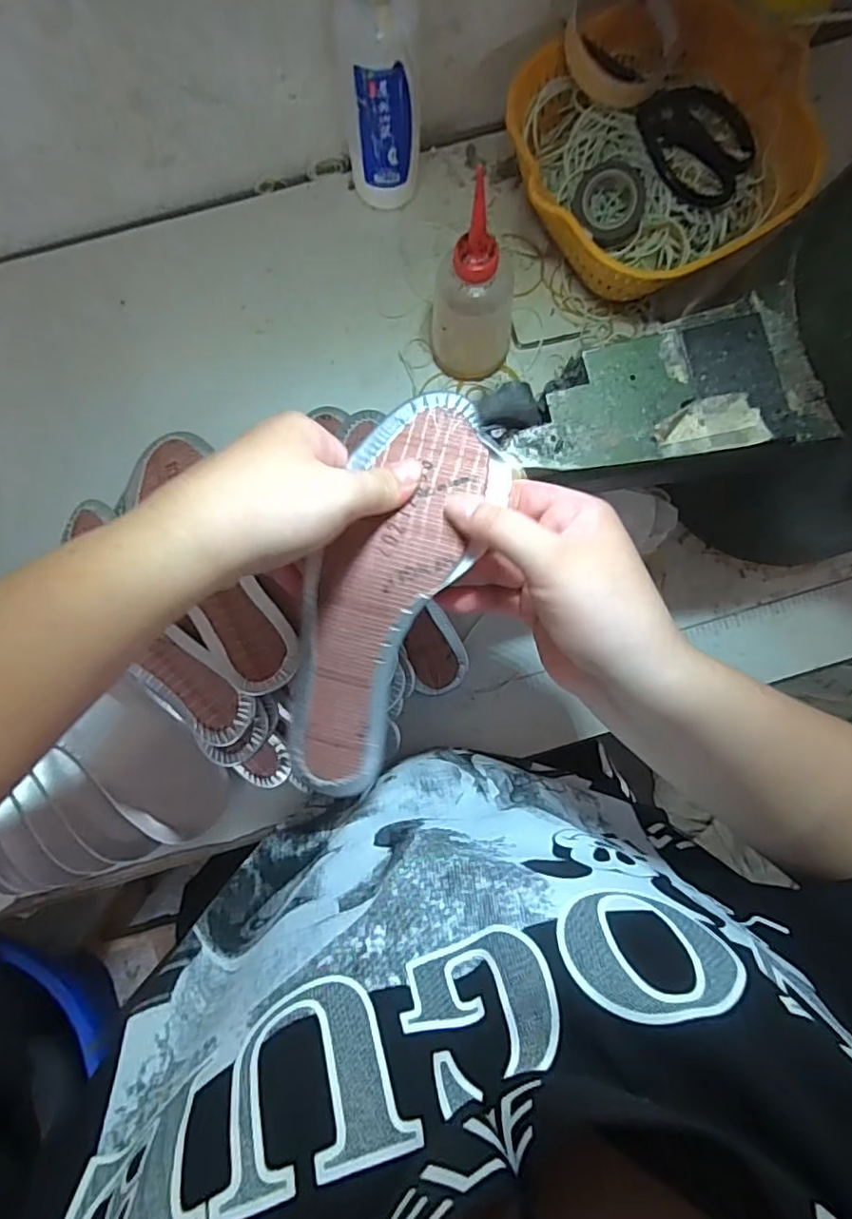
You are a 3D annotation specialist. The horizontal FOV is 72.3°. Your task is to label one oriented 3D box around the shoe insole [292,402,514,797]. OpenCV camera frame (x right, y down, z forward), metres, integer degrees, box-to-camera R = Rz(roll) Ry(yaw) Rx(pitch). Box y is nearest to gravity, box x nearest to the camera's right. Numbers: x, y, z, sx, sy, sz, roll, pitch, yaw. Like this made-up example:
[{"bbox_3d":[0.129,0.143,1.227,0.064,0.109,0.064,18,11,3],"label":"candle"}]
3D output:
[{"bbox_3d":[-0.024,-0.001,0.312,0.073,0.029,0.222,21,103,1],"label":"shoe insole"}]

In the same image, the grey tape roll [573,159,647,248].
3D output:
[{"bbox_3d":[0.143,-0.315,0.451,0.055,0.014,0.055,0,116,0],"label":"grey tape roll"}]

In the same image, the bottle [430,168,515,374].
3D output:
[{"bbox_3d":[0.037,-0.227,0.422,0.065,0.148,0.054,11,86,0],"label":"bottle"}]

